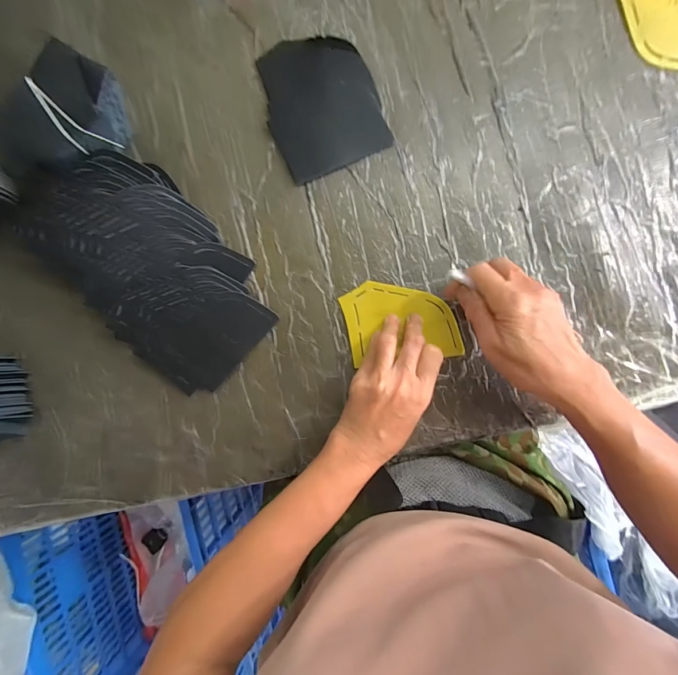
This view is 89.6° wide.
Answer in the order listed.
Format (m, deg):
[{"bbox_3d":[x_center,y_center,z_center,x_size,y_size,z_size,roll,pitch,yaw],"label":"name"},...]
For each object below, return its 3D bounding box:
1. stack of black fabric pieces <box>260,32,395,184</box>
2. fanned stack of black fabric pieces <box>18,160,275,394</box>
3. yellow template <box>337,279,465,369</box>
[{"bbox_3d":[-0.020,-0.248,0.359,0.111,0.007,0.144,-20,88,8],"label":"stack of black fabric pieces"},{"bbox_3d":[-0.201,-0.072,0.364,0.158,0.044,0.278,-44,85,6],"label":"fanned stack of black fabric pieces"},{"bbox_3d":[0.062,-0.017,0.346,0.111,0.004,0.081,-8,89,8],"label":"yellow template"}]

